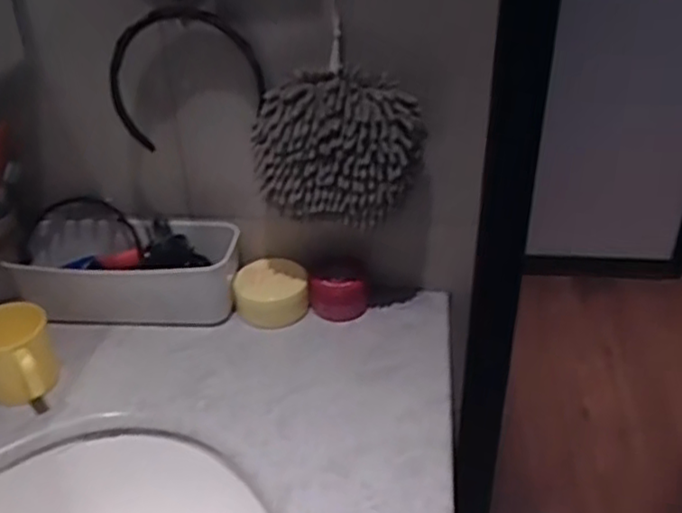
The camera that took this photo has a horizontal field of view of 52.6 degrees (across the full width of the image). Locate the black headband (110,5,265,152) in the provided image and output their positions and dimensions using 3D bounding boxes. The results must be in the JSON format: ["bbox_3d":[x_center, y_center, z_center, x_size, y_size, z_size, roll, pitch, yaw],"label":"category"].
[{"bbox_3d":[-0.160,-0.184,0.710,0.160,0.138,0.025,-1,32,4],"label":"black headband"}]

